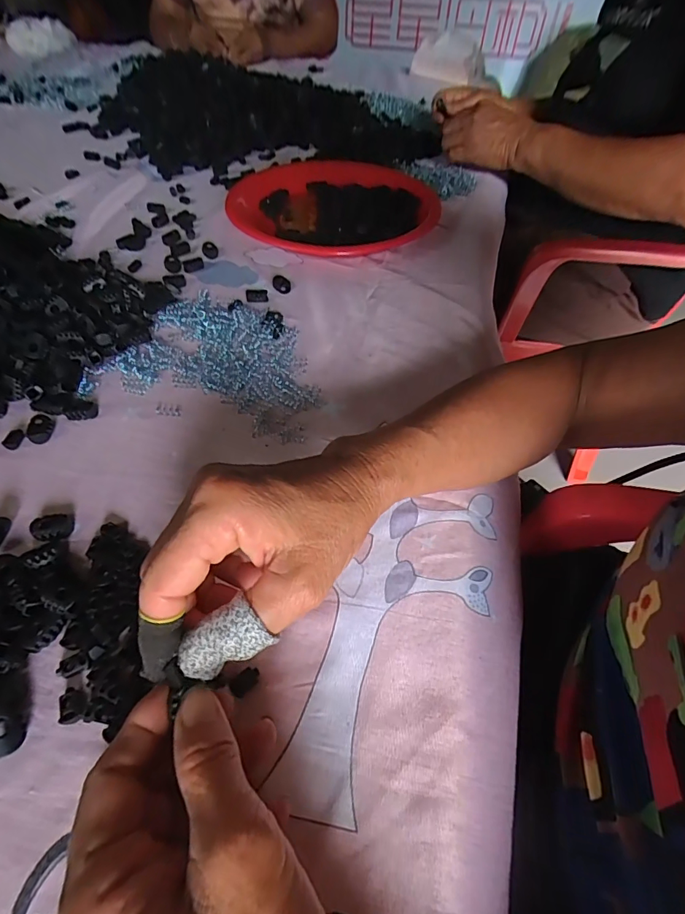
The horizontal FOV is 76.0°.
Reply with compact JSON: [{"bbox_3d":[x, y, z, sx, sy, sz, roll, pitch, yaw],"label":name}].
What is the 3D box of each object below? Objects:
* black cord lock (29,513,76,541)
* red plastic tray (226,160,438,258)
[{"bbox_3d":[-0.182,0.044,0.276,0.022,0.009,0.017,-3,52,-5],"label":"black cord lock"},{"bbox_3d":[-0.004,-0.324,0.564,0.247,0.030,0.255,9,52,4],"label":"red plastic tray"}]

